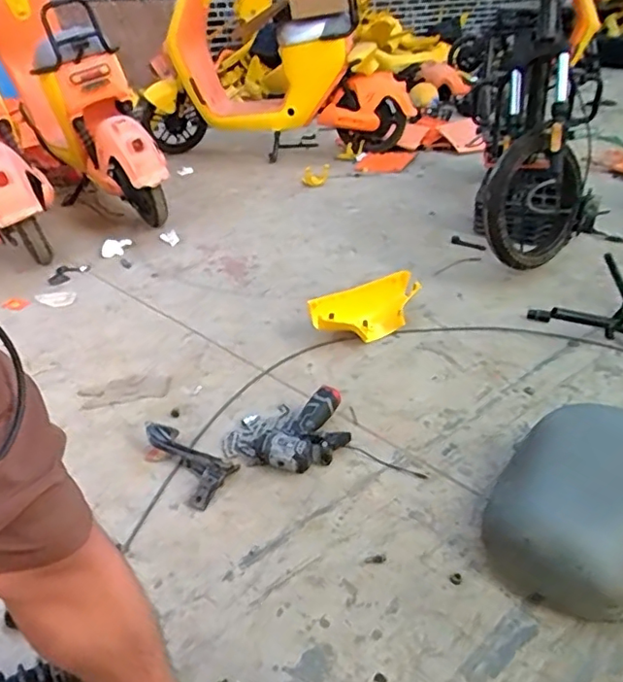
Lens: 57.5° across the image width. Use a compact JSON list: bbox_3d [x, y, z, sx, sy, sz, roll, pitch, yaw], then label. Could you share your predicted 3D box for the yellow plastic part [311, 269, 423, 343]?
[{"bbox_3d":[0.138,-0.074,1.485,0.300,0.119,0.127,-14,32,-17],"label":"yellow plastic part"}]

